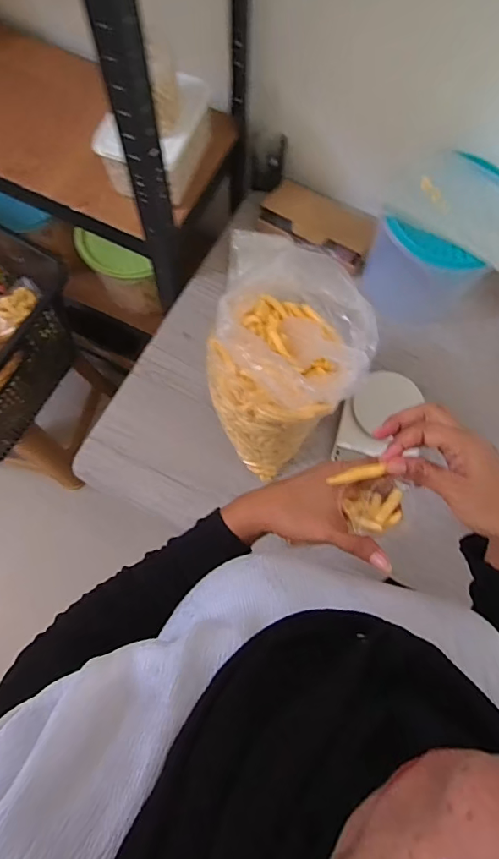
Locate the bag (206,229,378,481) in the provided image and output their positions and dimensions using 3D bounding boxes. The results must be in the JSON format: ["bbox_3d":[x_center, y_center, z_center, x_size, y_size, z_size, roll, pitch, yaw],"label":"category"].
[{"bbox_3d":[0.042,-0.069,0.629,0.174,0.327,0.172,-42,79,-13],"label":"bag"}]

